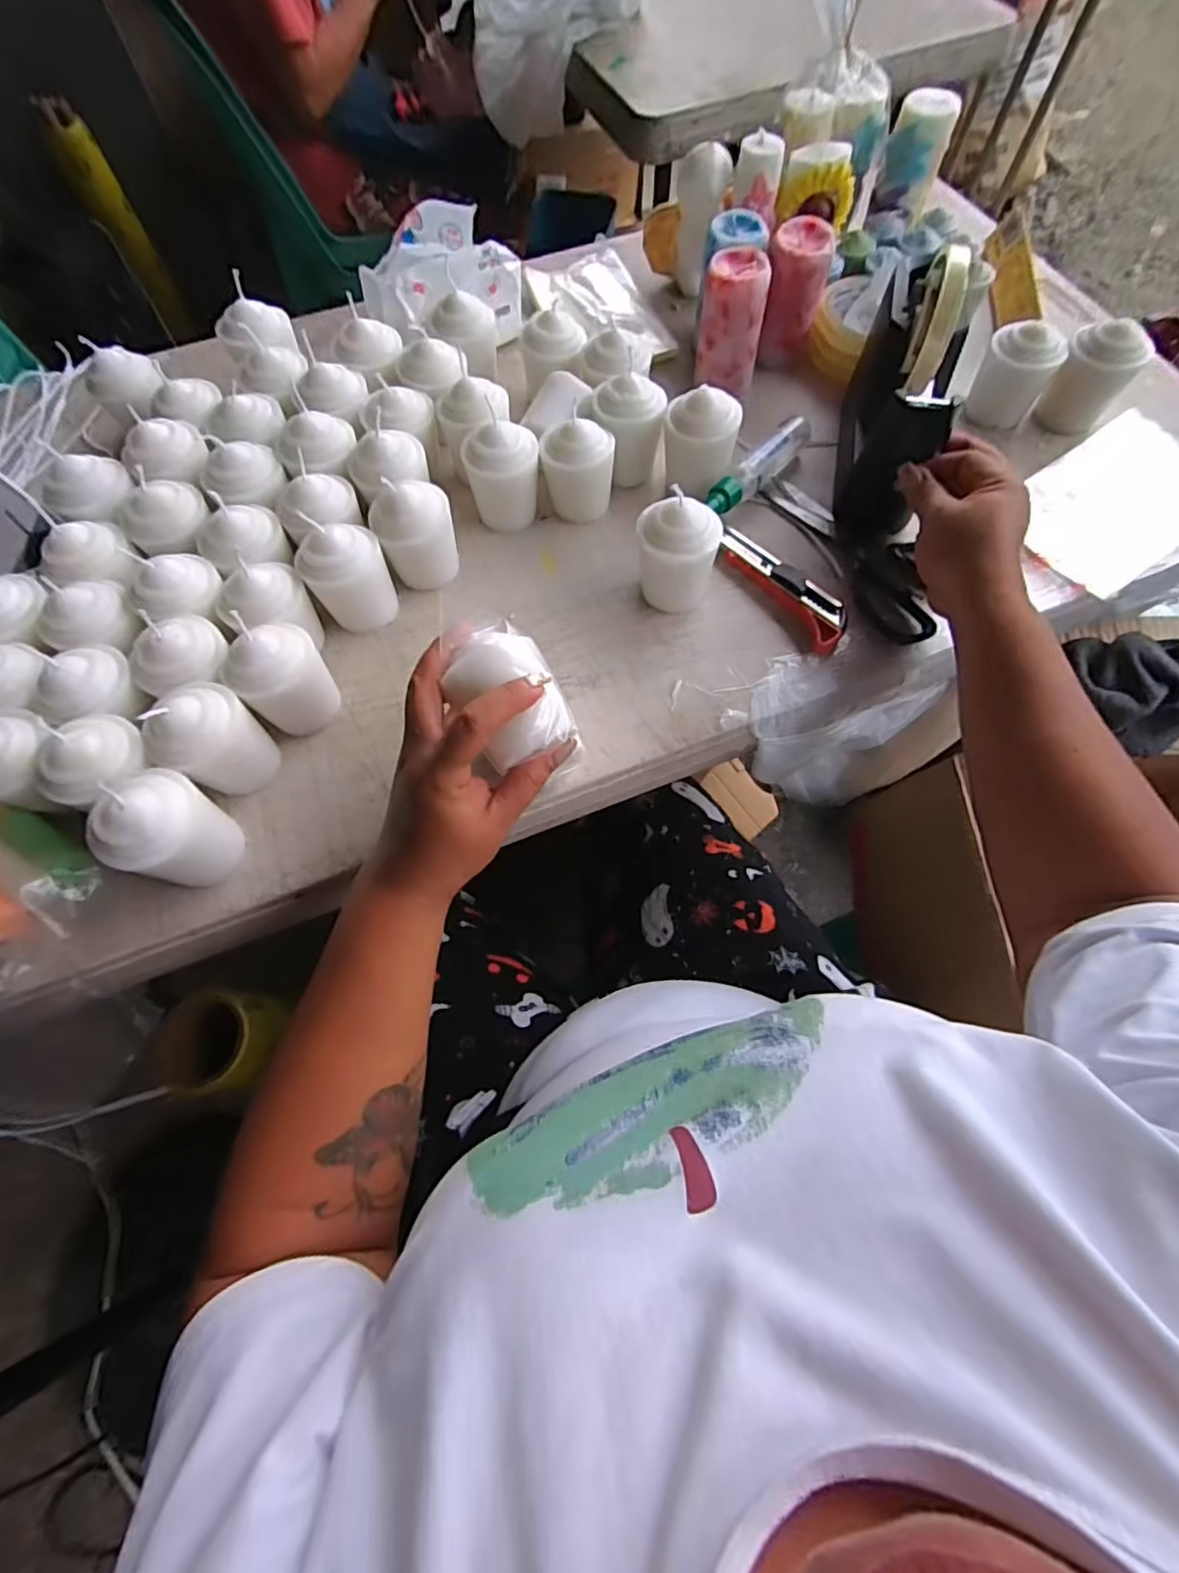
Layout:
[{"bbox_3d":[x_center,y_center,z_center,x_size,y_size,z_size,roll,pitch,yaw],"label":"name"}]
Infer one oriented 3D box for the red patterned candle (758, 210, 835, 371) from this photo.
[{"bbox_3d":[0.178,-0.429,0.534,0.050,0.090,0.050,10,68,5],"label":"red patterned candle"}]

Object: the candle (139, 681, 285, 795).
[{"bbox_3d":[-0.241,-0.033,0.380,0.064,0.075,0.053,29,71,12],"label":"candle"}]

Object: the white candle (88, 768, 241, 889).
[{"bbox_3d":[-0.241,0.027,0.352,0.043,0.076,0.055,31,72,13],"label":"white candle"}]

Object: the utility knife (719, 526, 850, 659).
[{"bbox_3d":[0.142,-0.148,0.449,0.032,0.021,0.126,-30,70,-11],"label":"utility knife"}]

